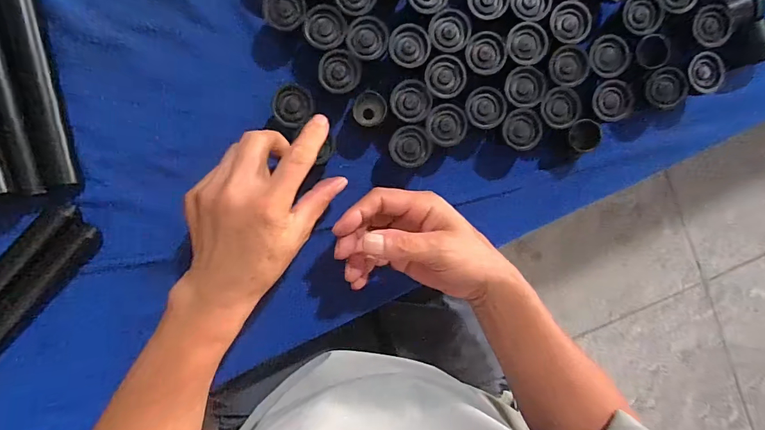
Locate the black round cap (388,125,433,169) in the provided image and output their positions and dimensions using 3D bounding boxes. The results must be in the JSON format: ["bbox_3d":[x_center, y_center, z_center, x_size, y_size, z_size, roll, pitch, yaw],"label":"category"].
[{"bbox_3d":[0.024,-0.061,0.363,0.035,0.029,0.035,0,96,1],"label":"black round cap"}]

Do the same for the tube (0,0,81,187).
[{"bbox_3d":[-0.294,-0.147,0.340,0.028,0.025,0.244,-7,96,1],"label":"tube"}]

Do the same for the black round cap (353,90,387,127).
[{"bbox_3d":[-0.011,-0.094,0.359,0.028,0.024,0.026,0,96,1],"label":"black round cap"}]

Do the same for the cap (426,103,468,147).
[{"bbox_3d":[0.055,-0.079,0.360,0.034,0.028,0.035,0,96,1],"label":"cap"}]

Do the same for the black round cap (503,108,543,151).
[{"bbox_3d":[0.121,-0.075,0.359,0.033,0.024,0.035,0,96,1],"label":"black round cap"}]

